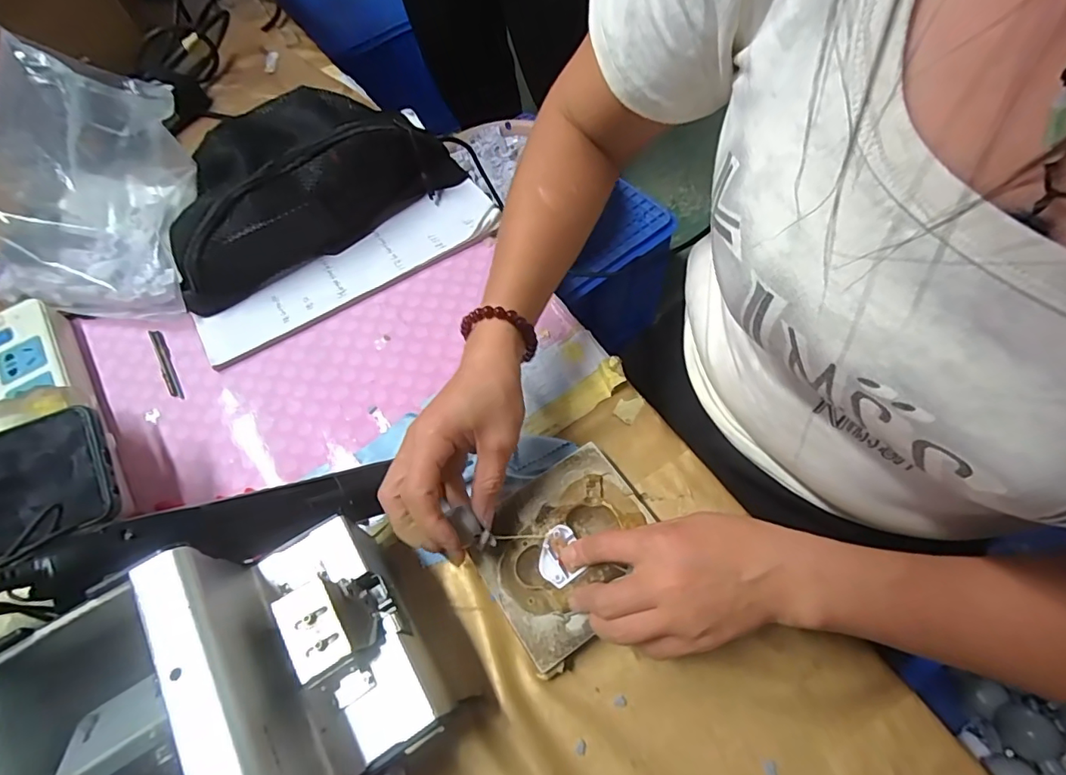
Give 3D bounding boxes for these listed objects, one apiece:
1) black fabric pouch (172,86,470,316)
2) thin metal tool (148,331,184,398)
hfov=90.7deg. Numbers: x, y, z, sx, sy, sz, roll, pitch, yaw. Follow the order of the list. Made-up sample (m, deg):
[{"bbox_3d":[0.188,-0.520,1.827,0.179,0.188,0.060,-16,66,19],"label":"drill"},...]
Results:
[{"bbox_3d":[-0.218,-0.202,0.493,0.278,0.076,0.139,-30,66,-13],"label":"black fabric pouch"},{"bbox_3d":[-0.320,-0.021,0.459,0.008,0.009,0.079,-30,66,-13],"label":"thin metal tool"}]

